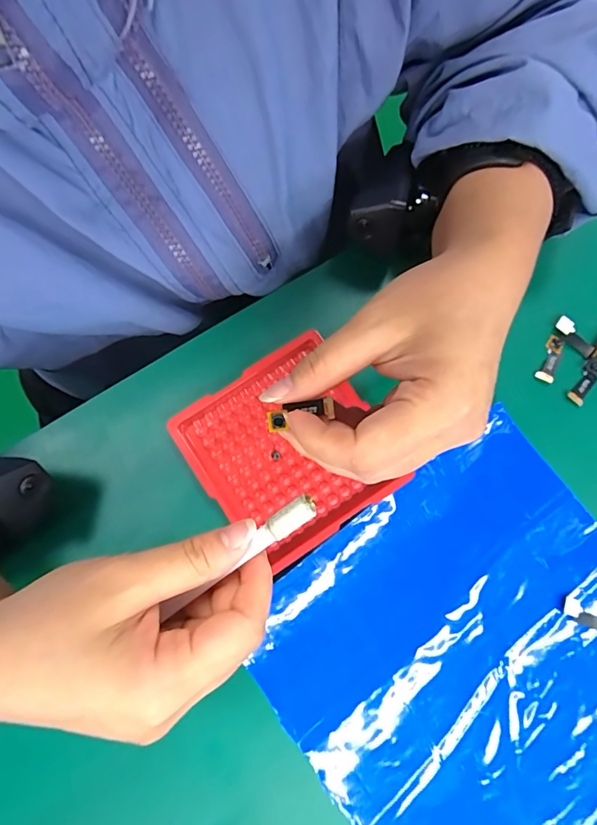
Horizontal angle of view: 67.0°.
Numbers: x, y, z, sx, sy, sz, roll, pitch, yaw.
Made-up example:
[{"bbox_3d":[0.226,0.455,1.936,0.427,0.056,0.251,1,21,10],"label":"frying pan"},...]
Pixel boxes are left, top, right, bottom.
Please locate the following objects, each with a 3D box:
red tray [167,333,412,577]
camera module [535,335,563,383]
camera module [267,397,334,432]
[{"bbox_3d":[-0.005,0.021,0.251,0.096,0.010,0.101,-34,80,-6],"label":"red tray"},{"bbox_3d":[0.147,-0.032,0.263,0.009,0.004,0.028,22,80,5],"label":"camera module"},{"bbox_3d":[0.001,0.000,0.191,0.029,0.004,0.009,-18,79,-2],"label":"camera module"}]

